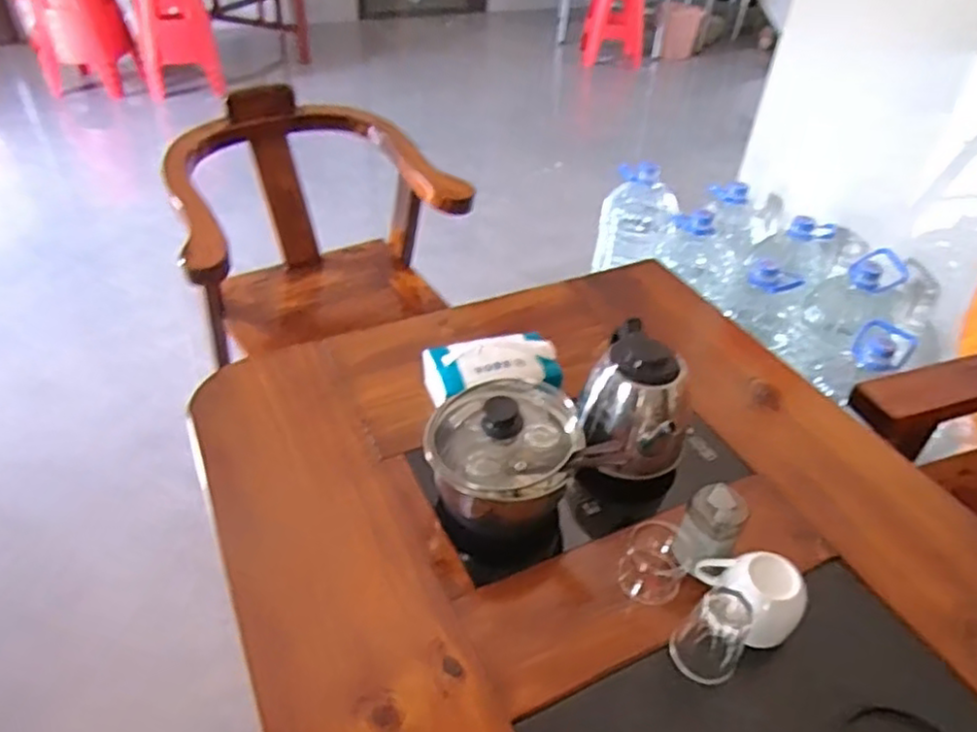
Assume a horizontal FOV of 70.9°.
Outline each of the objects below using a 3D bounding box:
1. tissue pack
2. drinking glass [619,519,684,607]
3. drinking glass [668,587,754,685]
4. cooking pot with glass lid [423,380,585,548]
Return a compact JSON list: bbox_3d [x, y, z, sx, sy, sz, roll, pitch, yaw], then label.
[{"bbox_3d":[0.004,0.004,0.881,0.163,0.074,0.090,-11,42,-14],"label":"tissue pack"},{"bbox_3d":[0.167,0.199,0.691,0.058,0.060,0.056,1,41,-1],"label":"drinking glass"},{"bbox_3d":[0.204,0.241,0.622,0.059,0.075,0.061,1,41,-1],"label":"drinking glass"},{"bbox_3d":[0.020,0.084,0.745,0.167,0.128,0.144,11,41,11],"label":"cooking pot with glass lid"}]

